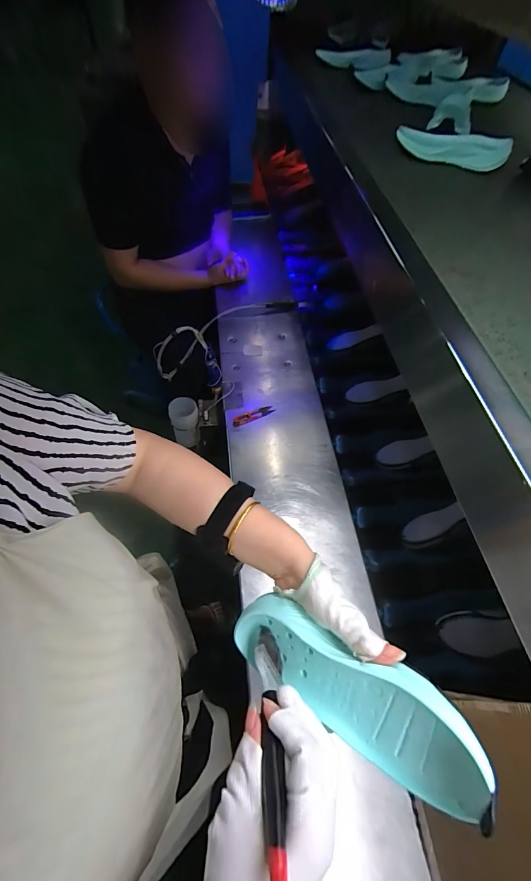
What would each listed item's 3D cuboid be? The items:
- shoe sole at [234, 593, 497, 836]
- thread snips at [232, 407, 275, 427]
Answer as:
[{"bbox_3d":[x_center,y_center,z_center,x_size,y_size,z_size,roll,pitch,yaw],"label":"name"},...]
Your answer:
[{"bbox_3d":[0.064,0.208,0.289,0.204,0.081,0.029,17,17,34],"label":"shoe sole"},{"bbox_3d":[-0.029,-0.059,0.840,0.106,0.009,0.027,-25,62,-19],"label":"thread snips"}]

